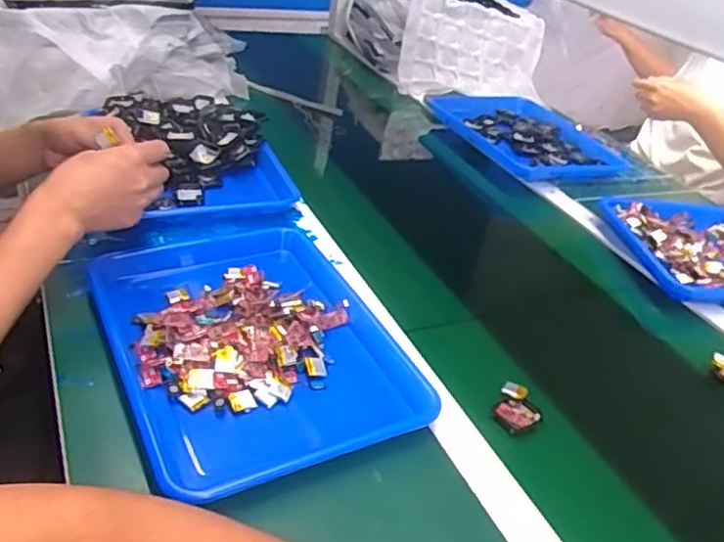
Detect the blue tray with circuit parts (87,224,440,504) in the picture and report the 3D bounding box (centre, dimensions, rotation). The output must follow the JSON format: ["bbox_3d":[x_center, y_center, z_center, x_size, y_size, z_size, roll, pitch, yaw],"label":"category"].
[{"bbox_3d":[-0.105,0.068,0.635,0.258,0.042,0.332,-13,40,-27],"label":"blue tray with circuit parts"}]

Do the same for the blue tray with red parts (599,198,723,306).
[{"bbox_3d":[0.541,-0.029,0.929,0.322,0.036,0.258,2,34,-12],"label":"blue tray with red parts"}]

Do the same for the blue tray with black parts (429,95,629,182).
[{"bbox_3d":[0.311,-0.255,1.218,0.249,0.048,0.369,-8,37,-25],"label":"blue tray with black parts"}]

